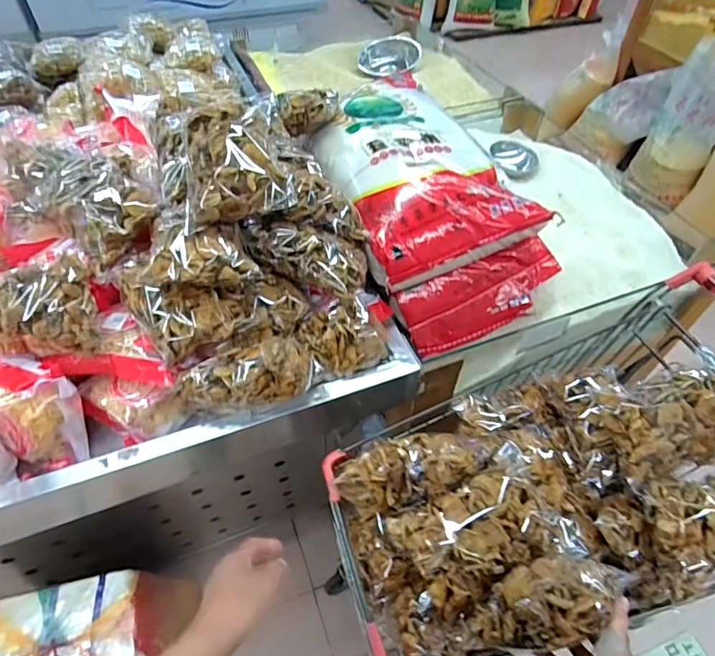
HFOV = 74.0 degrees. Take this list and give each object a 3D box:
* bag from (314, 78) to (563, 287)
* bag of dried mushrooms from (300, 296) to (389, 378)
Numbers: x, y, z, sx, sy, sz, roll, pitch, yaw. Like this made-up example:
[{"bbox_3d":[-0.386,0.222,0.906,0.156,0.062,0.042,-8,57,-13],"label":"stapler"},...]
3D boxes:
[{"bbox_3d":[0.096,-0.325,0.926,0.310,0.116,0.511,-17,53,-15],"label":"bag"},{"bbox_3d":[-0.022,0.010,0.759,0.115,0.088,0.095,-16,53,-15],"label":"bag of dried mushrooms"}]

